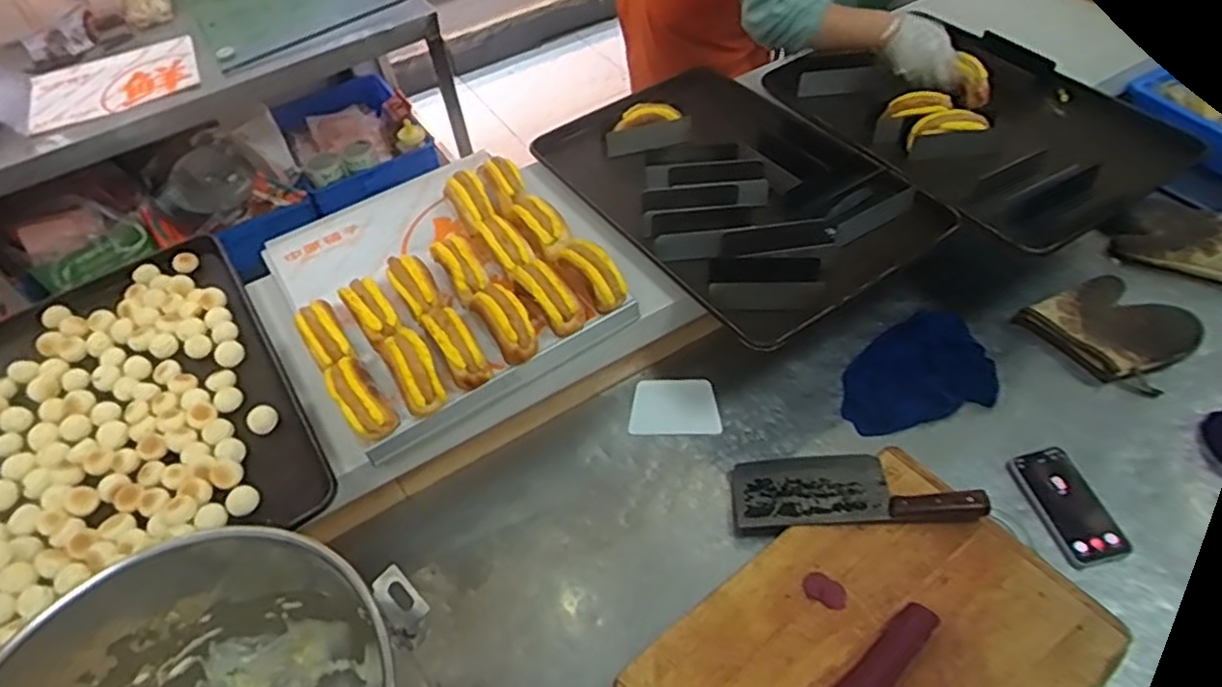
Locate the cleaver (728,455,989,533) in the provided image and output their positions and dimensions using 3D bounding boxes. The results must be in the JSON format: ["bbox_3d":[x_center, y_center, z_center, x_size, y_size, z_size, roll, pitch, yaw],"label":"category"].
[{"bbox_3d":[0.307,0.186,0.913,0.292,0.021,0.109,-6,39,7],"label":"cleaver"}]

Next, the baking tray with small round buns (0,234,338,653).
[{"bbox_3d":[-0.639,0.091,0.921,0.395,0.032,0.574,-30,55,-19],"label":"baking tray with small round buns"}]

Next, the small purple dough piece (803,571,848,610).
[{"bbox_3d":[0.250,0.287,0.828,0.050,0.004,0.034,21,55,20],"label":"small purple dough piece"}]

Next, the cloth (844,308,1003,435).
[{"bbox_3d":[0.442,0.039,1.050,0.227,0.024,0.170,-13,51,-6],"label":"cloth"}]

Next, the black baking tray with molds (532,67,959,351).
[{"bbox_3d":[0.174,-0.258,1.125,0.388,0.062,0.612,-33,56,-20],"label":"black baking tray with molds"}]

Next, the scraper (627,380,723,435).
[{"bbox_3d":[0.094,0.091,1.040,0.128,0.005,0.100,-1,47,6],"label":"scraper"}]

